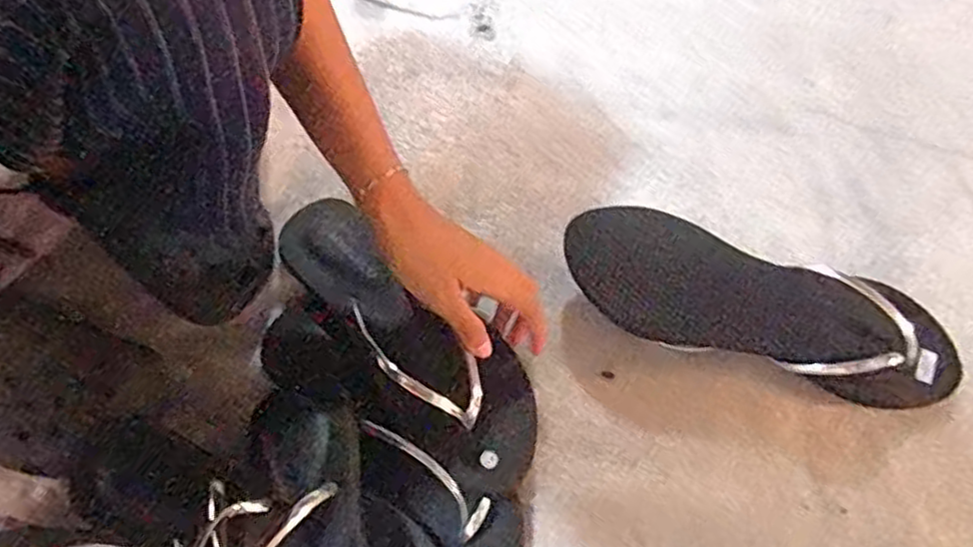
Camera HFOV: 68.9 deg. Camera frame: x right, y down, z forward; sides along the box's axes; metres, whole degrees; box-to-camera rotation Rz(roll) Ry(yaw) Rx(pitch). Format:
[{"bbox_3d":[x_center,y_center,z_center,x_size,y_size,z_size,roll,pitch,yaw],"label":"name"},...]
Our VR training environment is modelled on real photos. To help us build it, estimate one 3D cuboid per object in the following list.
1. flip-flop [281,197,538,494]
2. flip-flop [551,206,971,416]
[{"bbox_3d":[-0.060,0.032,0.497,0.086,0.068,0.228,-40,77,-13],"label":"flip-flop"},{"bbox_3d":[0.206,0.027,0.529,0.298,0.055,0.087,15,73,3],"label":"flip-flop"}]

